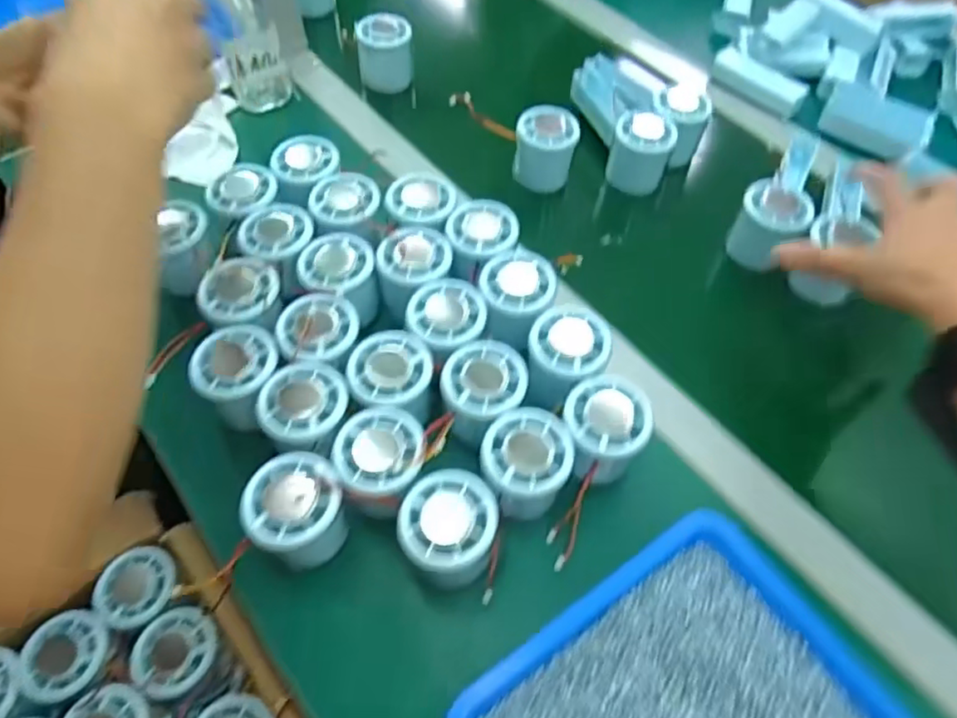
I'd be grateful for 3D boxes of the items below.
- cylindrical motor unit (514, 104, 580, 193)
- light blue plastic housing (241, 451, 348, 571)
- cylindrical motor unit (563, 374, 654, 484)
[{"bbox_3d":[0.065,-0.201,0.604,0.054,0.062,0.051,1,57,-2],"label":"cylindrical motor unit"},{"bbox_3d":[-0.110,0.097,0.390,0.060,0.046,0.068,-13,59,-10],"label":"light blue plastic housing"},{"bbox_3d":[0.085,0.050,0.431,0.057,0.052,0.060,-6,58,-6],"label":"cylindrical motor unit"}]

